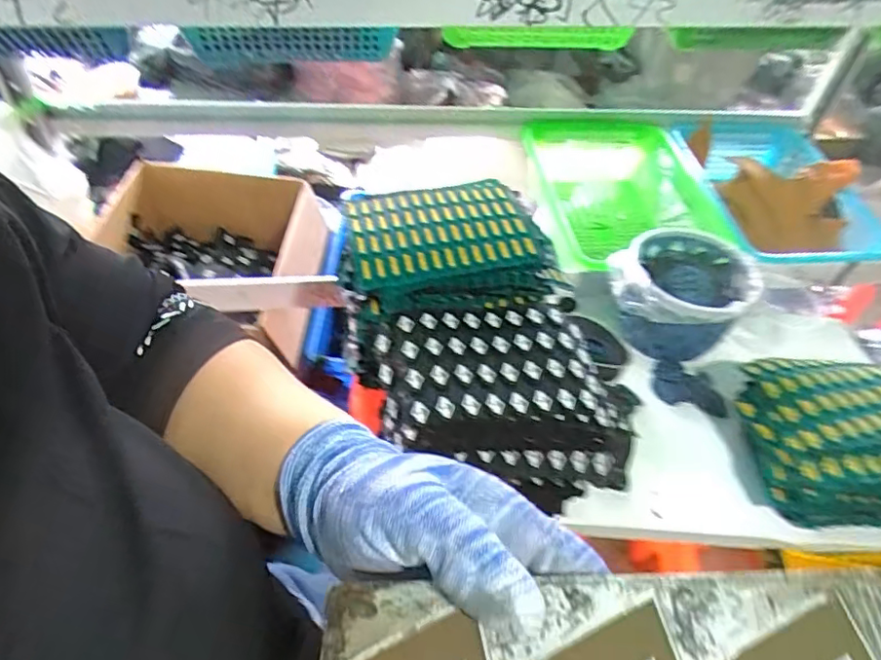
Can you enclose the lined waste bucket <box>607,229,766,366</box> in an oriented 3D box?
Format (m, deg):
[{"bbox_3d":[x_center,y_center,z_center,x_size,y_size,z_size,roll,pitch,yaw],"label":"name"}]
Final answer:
[{"bbox_3d":[0.321,-0.045,0.807,0.171,0.130,0.167,4,47,-4],"label":"lined waste bucket"}]

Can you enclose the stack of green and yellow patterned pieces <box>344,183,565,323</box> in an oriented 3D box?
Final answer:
[{"bbox_3d":[0.006,-0.103,0.657,0.228,0.055,0.171,-9,49,-16],"label":"stack of green and yellow patterned pieces"}]

